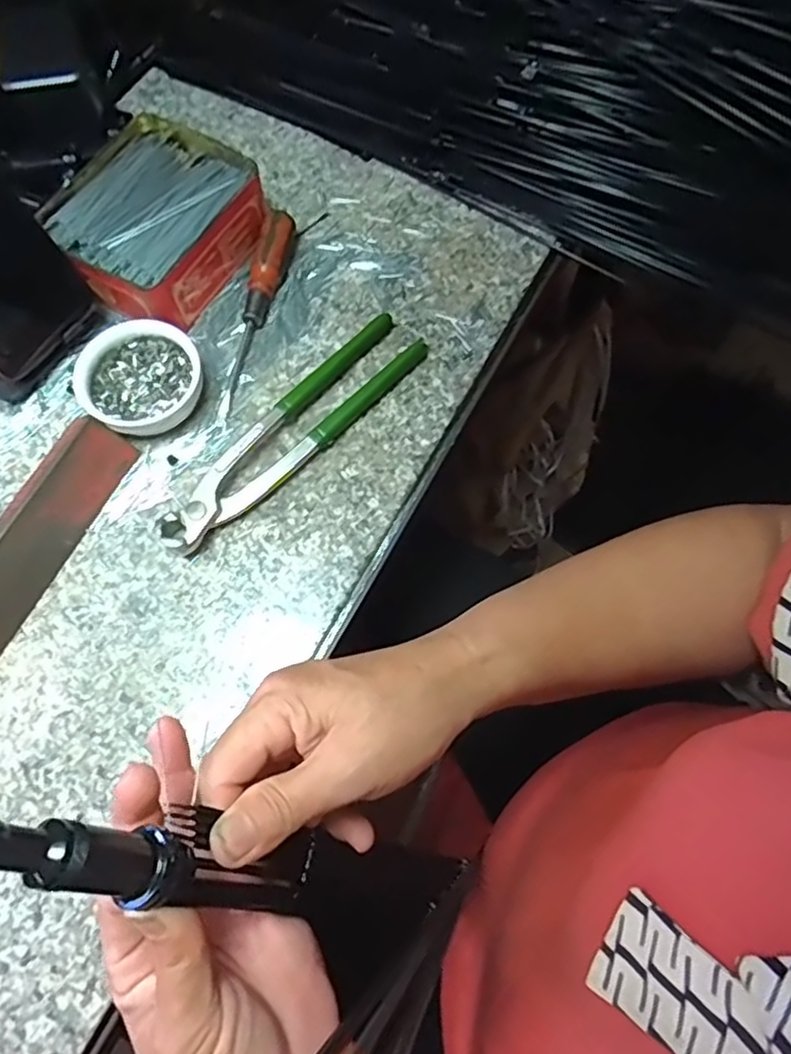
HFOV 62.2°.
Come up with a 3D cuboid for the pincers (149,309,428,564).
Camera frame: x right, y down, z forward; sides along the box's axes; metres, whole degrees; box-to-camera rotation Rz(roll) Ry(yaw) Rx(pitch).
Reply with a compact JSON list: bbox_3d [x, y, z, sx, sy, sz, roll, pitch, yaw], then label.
[{"bbox_3d":[-0.061,-0.060,0.396,0.041,0.019,0.198,41,75,13],"label":"pincers"}]

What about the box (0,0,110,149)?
[{"bbox_3d":[-0.239,-0.325,0.454,0.062,0.053,0.131,-17,71,-6],"label":"box"}]

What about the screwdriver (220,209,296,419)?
[{"bbox_3d":[-0.092,-0.141,0.421,0.017,0.025,0.143,15,71,5],"label":"screwdriver"}]

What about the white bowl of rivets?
[{"bbox_3d":[-0.154,-0.090,0.401,0.070,0.025,0.064,0,70,0],"label":"white bowl of rivets"}]

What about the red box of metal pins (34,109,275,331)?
[{"bbox_3d":[-0.155,-0.199,0.431,0.114,0.042,0.126,34,73,11],"label":"red box of metal pins"}]

